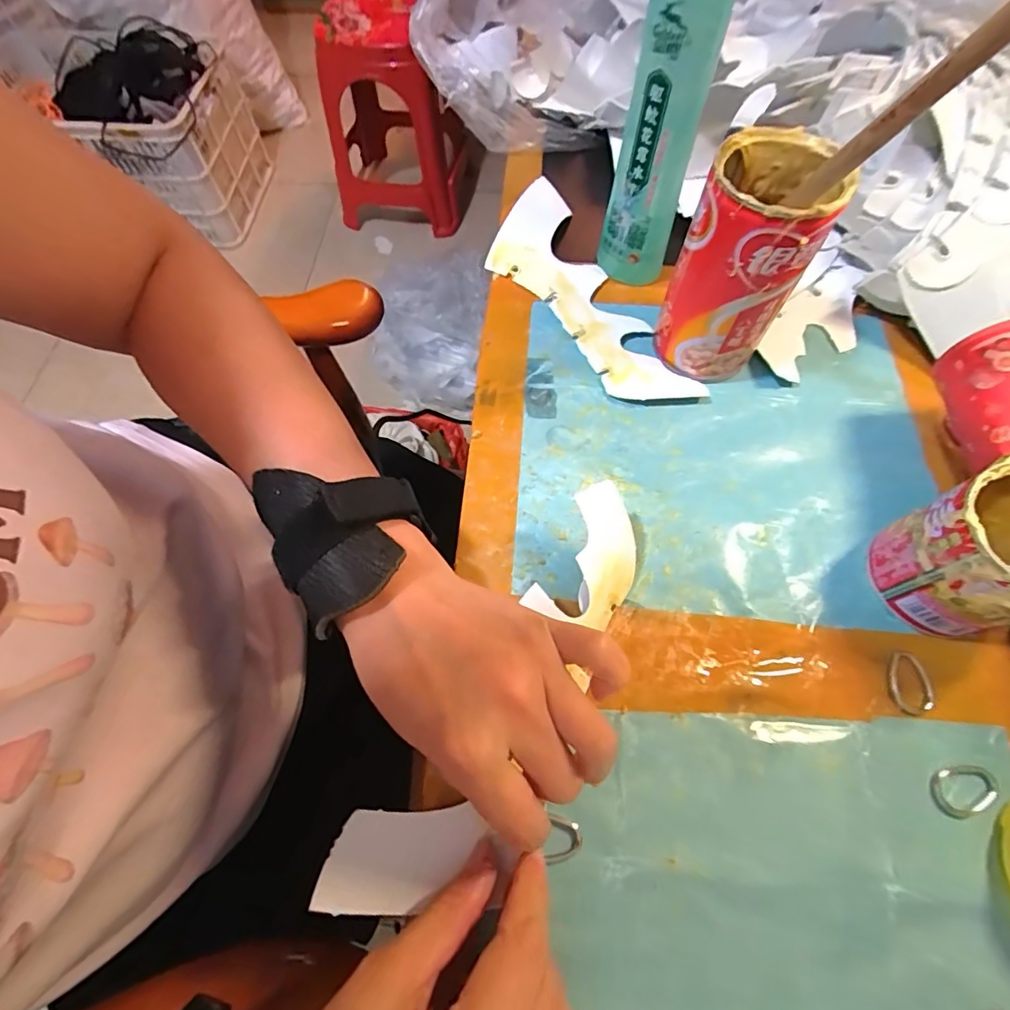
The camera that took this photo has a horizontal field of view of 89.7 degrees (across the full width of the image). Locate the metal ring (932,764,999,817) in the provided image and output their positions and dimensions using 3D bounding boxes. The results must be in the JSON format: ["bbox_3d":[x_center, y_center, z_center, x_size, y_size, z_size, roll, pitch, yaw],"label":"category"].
[{"bbox_3d":[0.210,0.129,0.231,0.028,0.004,0.020,-22,65,-7],"label":"metal ring"}]

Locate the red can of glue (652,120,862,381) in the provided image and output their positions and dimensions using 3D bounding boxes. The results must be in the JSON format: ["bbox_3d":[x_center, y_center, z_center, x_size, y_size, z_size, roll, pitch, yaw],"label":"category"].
[{"bbox_3d":[0.130,-0.130,0.288,0.061,0.122,0.060,-1,65,3],"label":"red can of glue"}]

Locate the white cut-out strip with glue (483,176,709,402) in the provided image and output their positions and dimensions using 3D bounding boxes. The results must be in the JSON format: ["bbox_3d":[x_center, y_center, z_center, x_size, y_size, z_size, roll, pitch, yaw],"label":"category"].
[{"bbox_3d":[0.048,-0.148,0.363,0.070,0.008,0.218,-26,68,-3],"label":"white cut-out strip with glue"}]

